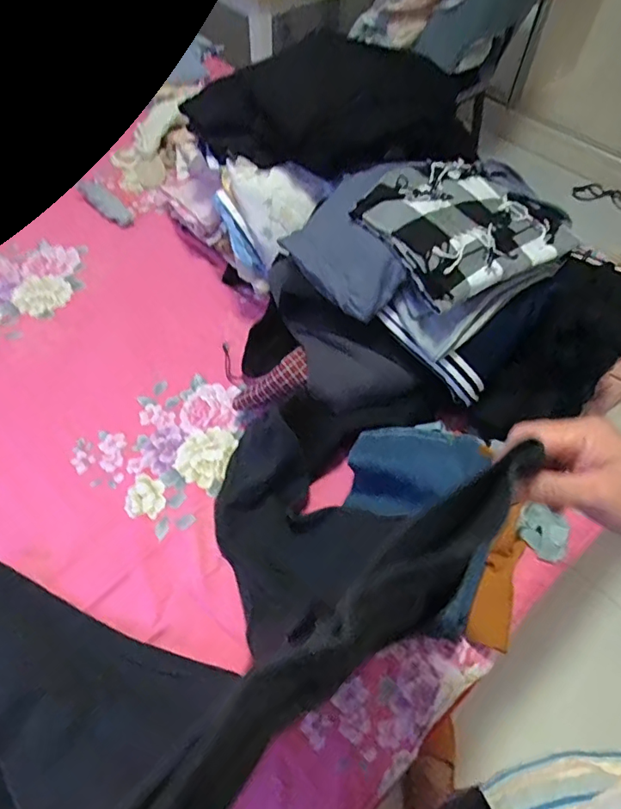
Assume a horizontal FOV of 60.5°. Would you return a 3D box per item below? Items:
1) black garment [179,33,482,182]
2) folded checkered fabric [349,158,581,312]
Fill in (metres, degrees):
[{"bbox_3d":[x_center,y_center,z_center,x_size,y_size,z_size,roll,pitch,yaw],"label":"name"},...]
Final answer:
[{"bbox_3d":[0.039,-0.534,0.958,0.511,0.155,0.157,-4,56,-6],"label":"black garment"},{"bbox_3d":[0.259,-0.305,0.864,0.326,0.073,0.247,-31,62,-22],"label":"folded checkered fabric"}]

